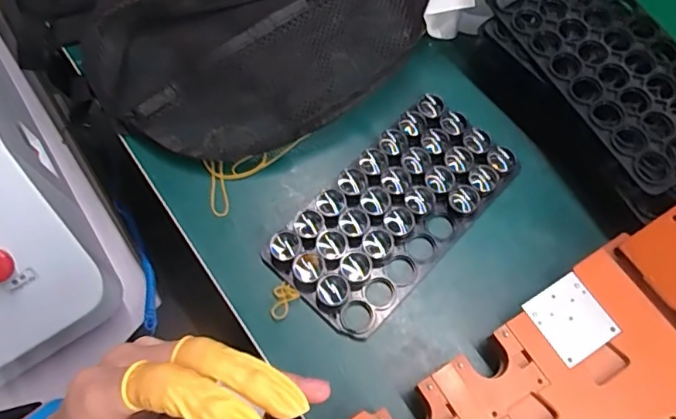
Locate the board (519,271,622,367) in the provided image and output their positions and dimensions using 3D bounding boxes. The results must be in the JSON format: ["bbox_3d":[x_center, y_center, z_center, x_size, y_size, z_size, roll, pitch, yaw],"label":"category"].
[{"bbox_3d":[0.152,0.071,0.346,0.044,0.004,0.047,-31,69,-10],"label":"board"}]

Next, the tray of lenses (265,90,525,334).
[{"bbox_3d":[0.043,0.001,0.403,0.096,0.026,0.186,41,75,17],"label":"tray of lenses"}]

